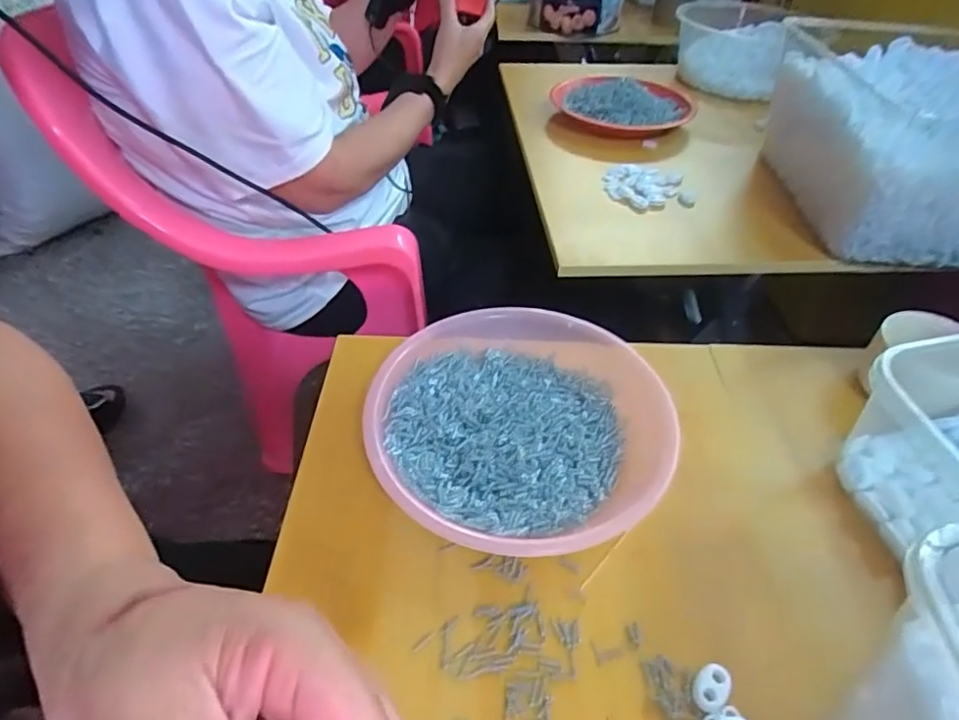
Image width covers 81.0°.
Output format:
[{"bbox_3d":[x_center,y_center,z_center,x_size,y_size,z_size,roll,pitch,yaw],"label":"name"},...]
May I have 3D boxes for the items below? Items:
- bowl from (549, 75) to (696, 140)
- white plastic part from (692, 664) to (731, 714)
[{"bbox_3d":[0.193,-0.351,0.766,0.181,0.046,0.164,11,45,9],"label":"bowl"},{"bbox_3d":[0.112,0.158,0.270,0.015,0.005,0.022,25,48,23],"label":"white plastic part"}]

